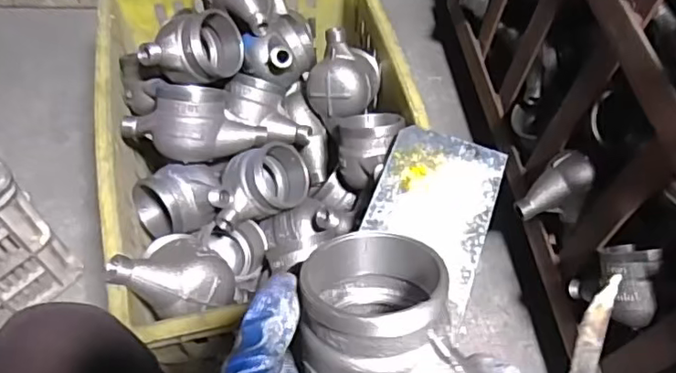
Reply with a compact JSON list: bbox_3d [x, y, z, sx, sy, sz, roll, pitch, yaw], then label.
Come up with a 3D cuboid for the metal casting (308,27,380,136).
[{"bbox_3d":[0.009,-0.142,0.753,0.090,0.089,0.105,10,58,2],"label":"metal casting"}]

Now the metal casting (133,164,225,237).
[{"bbox_3d":[-0.189,0.021,0.690,0.103,0.081,0.078,-5,59,-7],"label":"metal casting"}]

